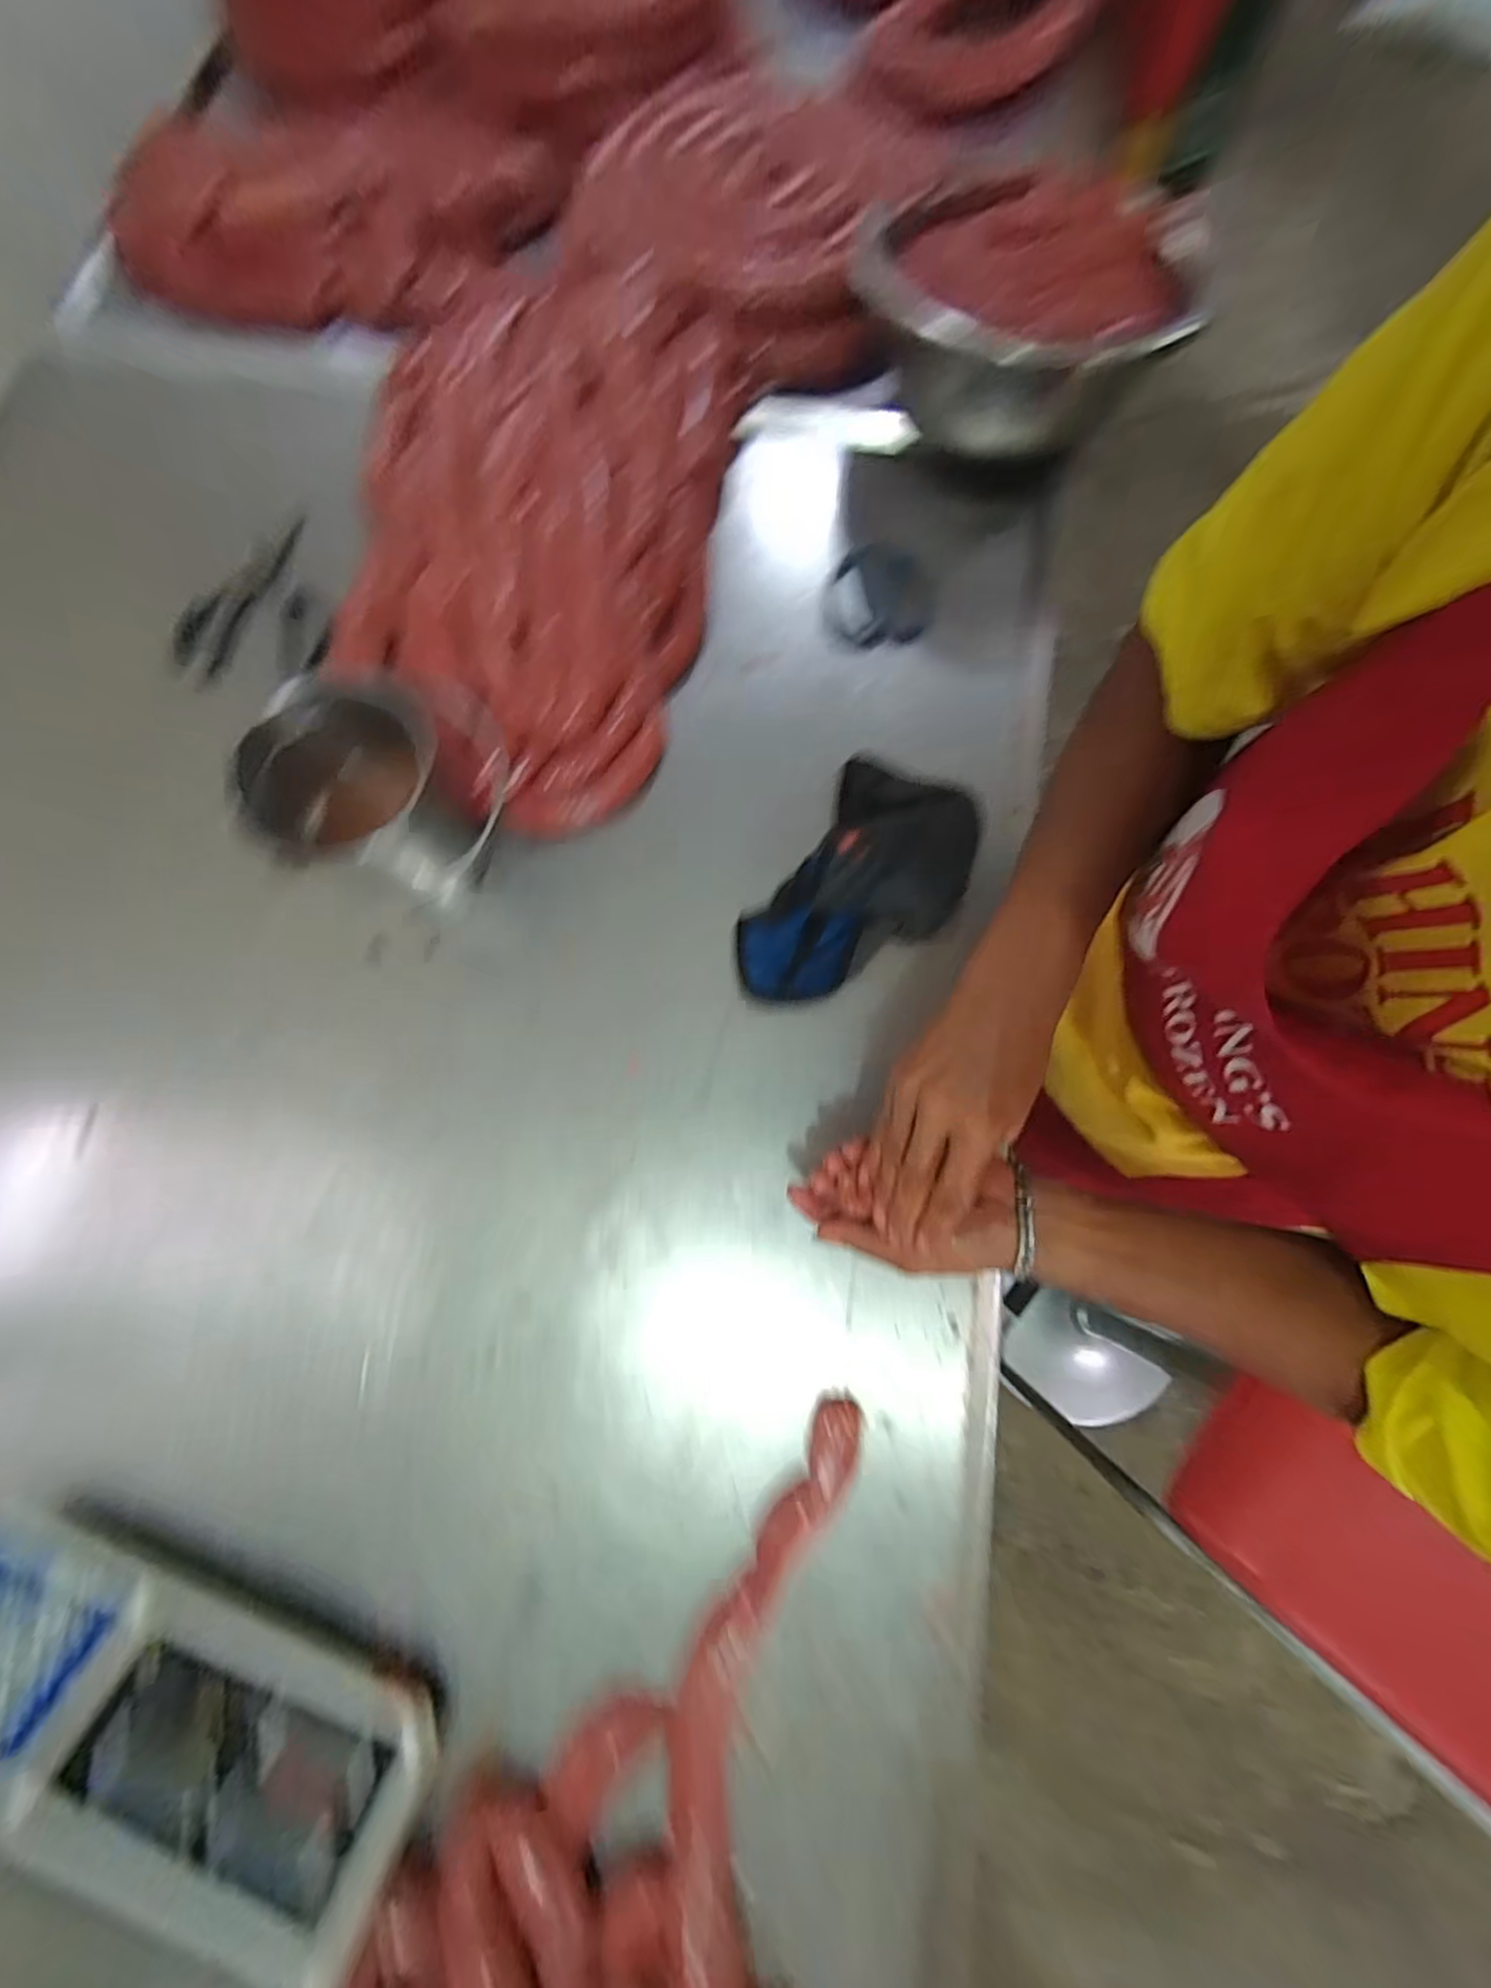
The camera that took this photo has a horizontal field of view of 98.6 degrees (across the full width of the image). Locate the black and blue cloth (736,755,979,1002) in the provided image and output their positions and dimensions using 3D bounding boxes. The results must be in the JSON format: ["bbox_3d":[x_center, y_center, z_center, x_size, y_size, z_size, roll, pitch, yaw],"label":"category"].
[{"bbox_3d":[0.094,-0.091,0.511,0.133,0.034,0.234,32,80,9],"label":"black and blue cloth"}]

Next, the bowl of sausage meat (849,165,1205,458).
[{"bbox_3d":[0.232,-0.591,0.556,0.250,0.099,0.234,-1,77,2],"label":"bowl of sausage meat"}]

